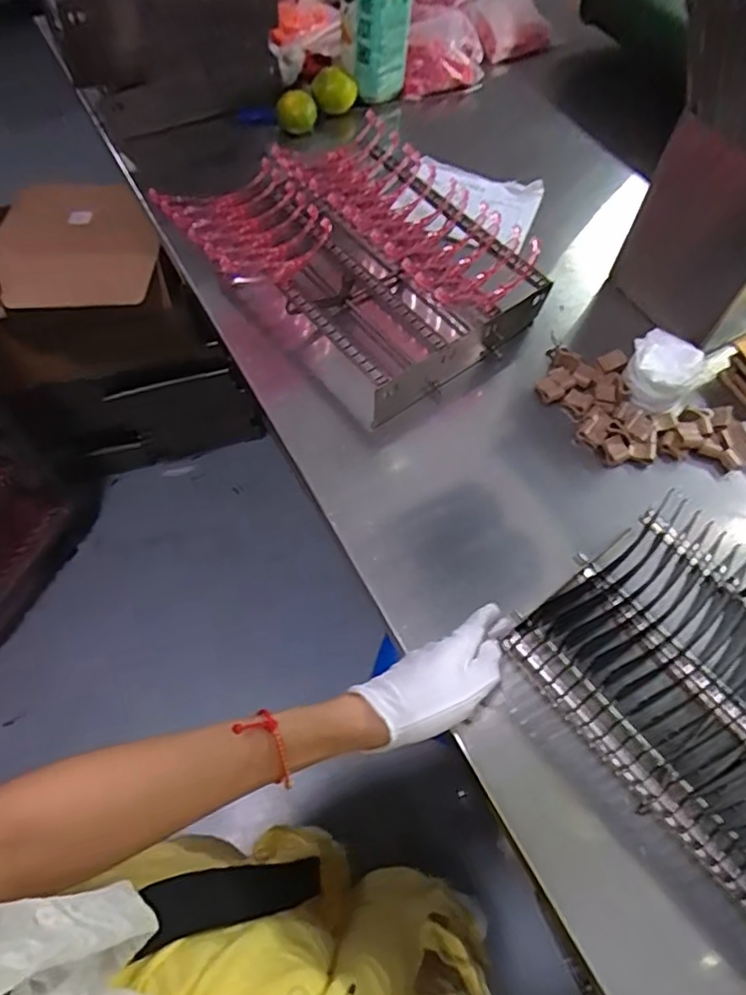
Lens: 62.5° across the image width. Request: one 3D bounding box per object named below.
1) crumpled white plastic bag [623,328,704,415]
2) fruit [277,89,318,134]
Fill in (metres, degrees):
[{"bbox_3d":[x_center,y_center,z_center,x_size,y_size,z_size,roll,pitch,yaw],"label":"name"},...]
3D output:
[{"bbox_3d":[0.298,-0.134,0.637,0.069,0.040,0.078,29,64,12],"label":"crumpled white plastic bag"},{"bbox_3d":[-0.105,-0.535,0.864,0.056,0.047,0.049,-10,63,-8],"label":"fruit"}]

